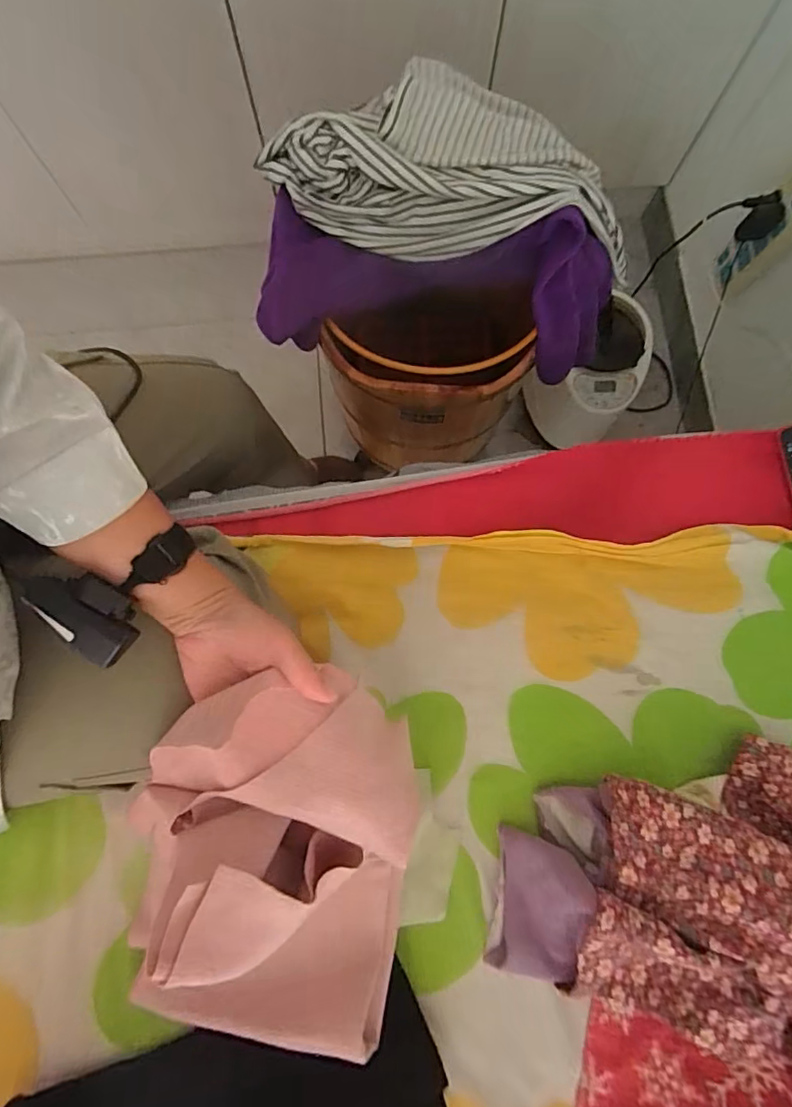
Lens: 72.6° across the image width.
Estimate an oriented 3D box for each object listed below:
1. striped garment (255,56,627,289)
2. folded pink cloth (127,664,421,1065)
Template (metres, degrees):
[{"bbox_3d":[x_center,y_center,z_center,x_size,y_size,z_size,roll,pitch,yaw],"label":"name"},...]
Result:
[{"bbox_3d":[0.066,-0.430,0.599,0.414,0.112,0.185,13,80,2],"label":"striped garment"},{"bbox_3d":[-0.101,0.235,0.399,0.213,0.154,0.282,7,80,1],"label":"folded pink cloth"}]

